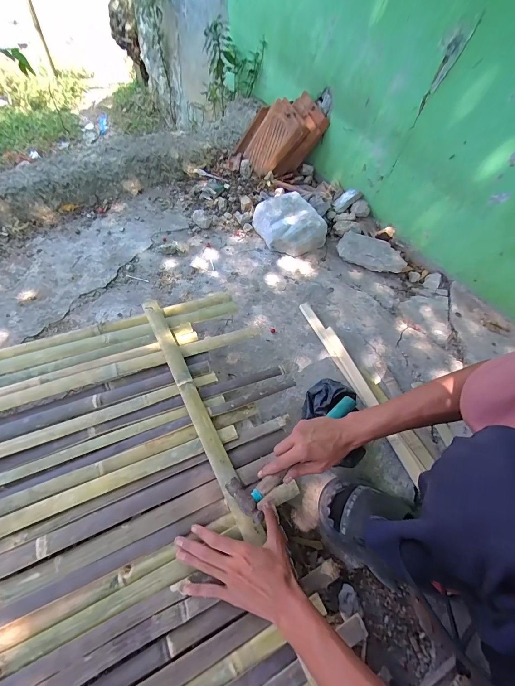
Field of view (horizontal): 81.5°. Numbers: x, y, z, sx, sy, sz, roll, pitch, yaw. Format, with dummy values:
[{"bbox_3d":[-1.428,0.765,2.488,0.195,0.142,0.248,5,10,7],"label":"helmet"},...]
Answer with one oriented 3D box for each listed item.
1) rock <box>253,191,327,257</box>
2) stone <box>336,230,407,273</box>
[{"bbox_3d":[0.123,-0.427,1.102,0.201,0.115,0.234,-26,61,-21],"label":"rock"},{"bbox_3d":[0.409,-0.325,1.079,0.238,0.061,0.128,19,55,8],"label":"stone"}]

